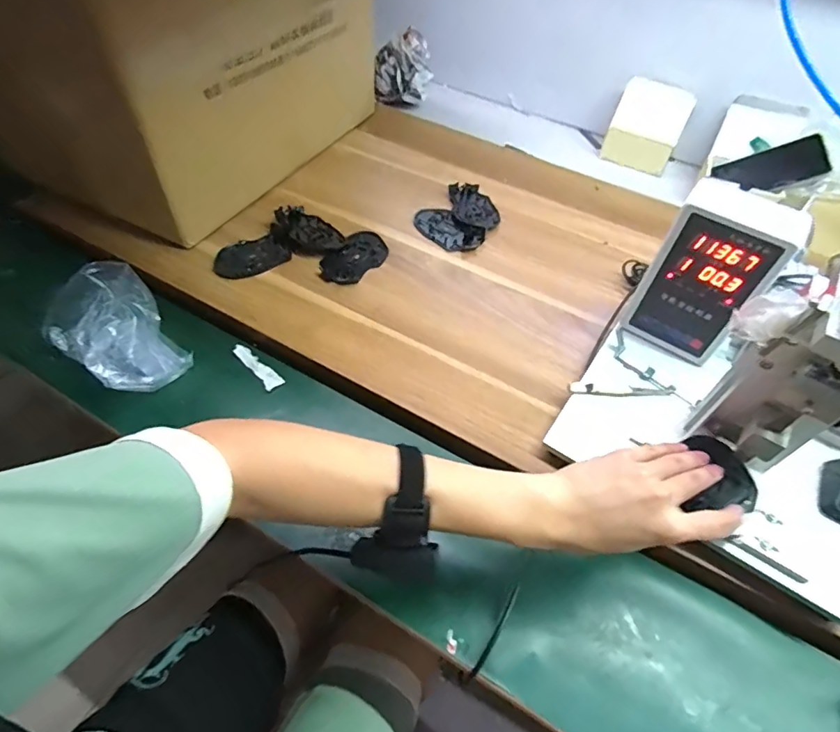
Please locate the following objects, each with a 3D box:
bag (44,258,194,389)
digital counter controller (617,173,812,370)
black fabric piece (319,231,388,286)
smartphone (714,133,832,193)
[{"bbox_3d":[-0.358,-0.035,0.581,0.116,0.079,0.157,-37,63,-27],"label":"bag"},{"bbox_3d":[0.308,-0.098,0.536,0.110,0.174,0.063,30,57,18],"label":"digital counter controller"},{"bbox_3d":[-0.090,-0.152,0.693,0.064,0.010,0.116,28,56,17],"label":"black fabric piece"},{"bbox_3d":[0.603,-0.338,0.845,0.154,0.008,0.071,-14,77,28],"label":"smartphone"}]

